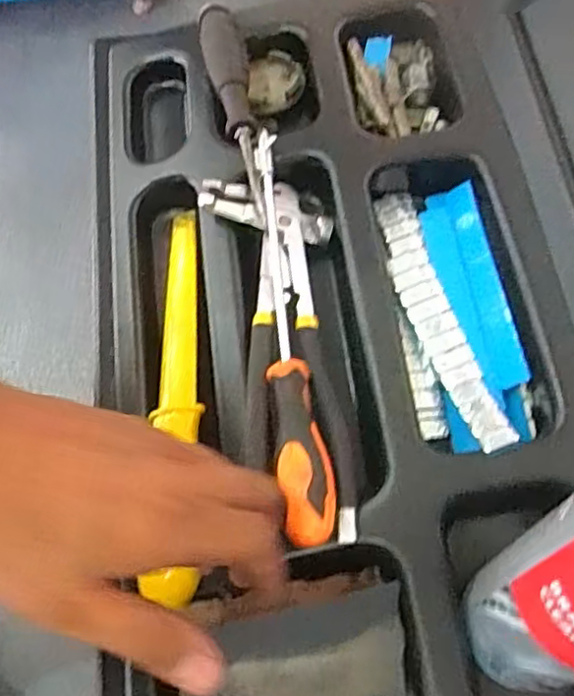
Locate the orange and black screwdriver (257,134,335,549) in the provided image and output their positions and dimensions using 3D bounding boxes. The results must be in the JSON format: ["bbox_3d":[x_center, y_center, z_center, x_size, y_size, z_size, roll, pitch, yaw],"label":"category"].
[{"bbox_3d":[-0.003,-0.020,0.373,0.025,0.037,0.255,-7,68,-3],"label":"orange and black screwdriver"}]

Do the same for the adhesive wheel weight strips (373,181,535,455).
[{"bbox_3d":[0.101,-0.024,0.396,0.061,0.034,0.178,-6,68,-2],"label":"adhesive wheel weight strips"}]

